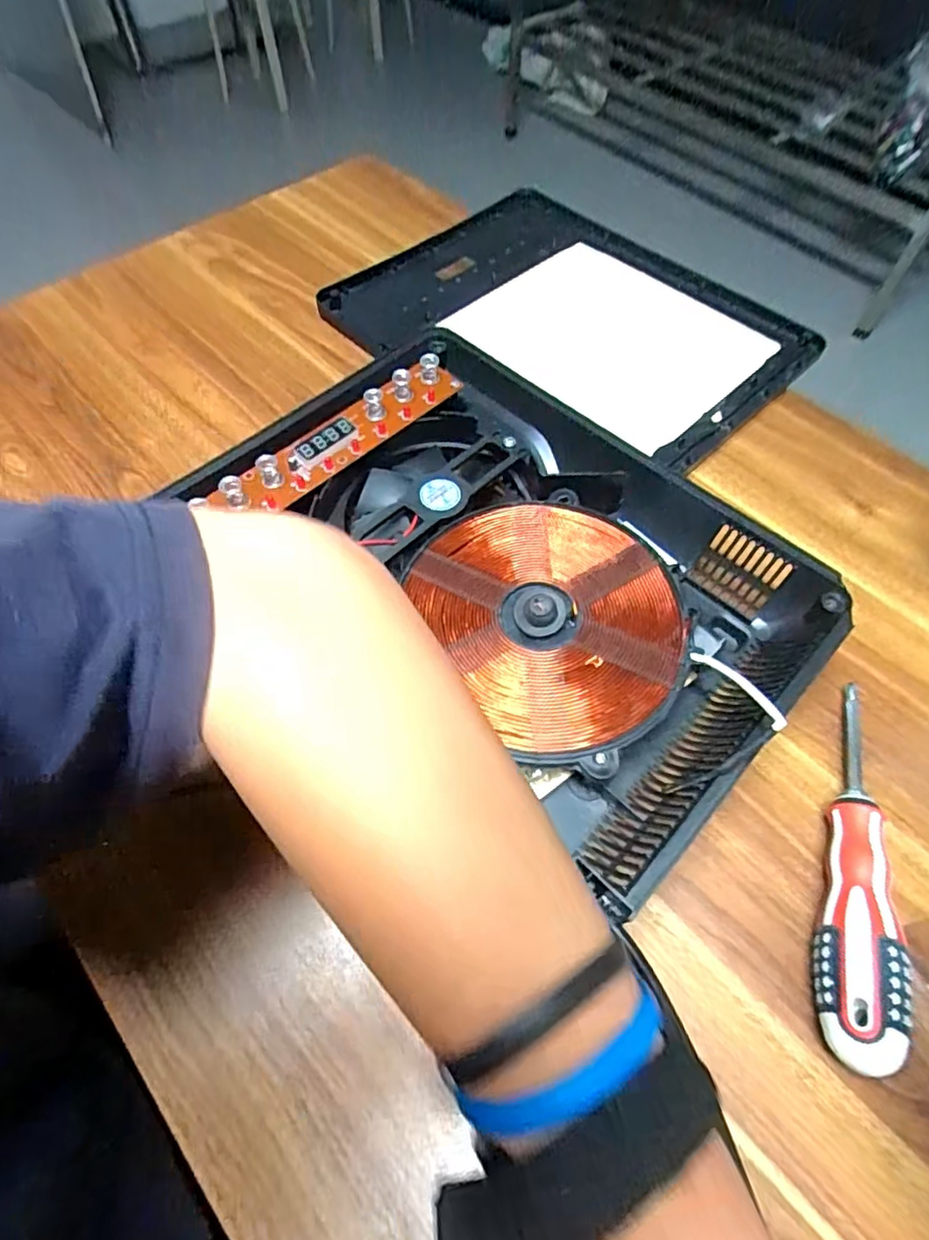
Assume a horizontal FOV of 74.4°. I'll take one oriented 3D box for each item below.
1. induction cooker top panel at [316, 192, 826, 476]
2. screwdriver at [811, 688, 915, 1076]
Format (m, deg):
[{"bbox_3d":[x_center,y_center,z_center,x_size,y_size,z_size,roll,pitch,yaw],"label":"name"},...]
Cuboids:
[{"bbox_3d":[0.099,-0.272,0.542,0.351,0.013,0.284,39,67,20],"label":"induction cooker top panel"},{"bbox_3d":[0.186,0.111,0.299,0.030,0.036,0.180,14,60,8],"label":"screwdriver"}]

